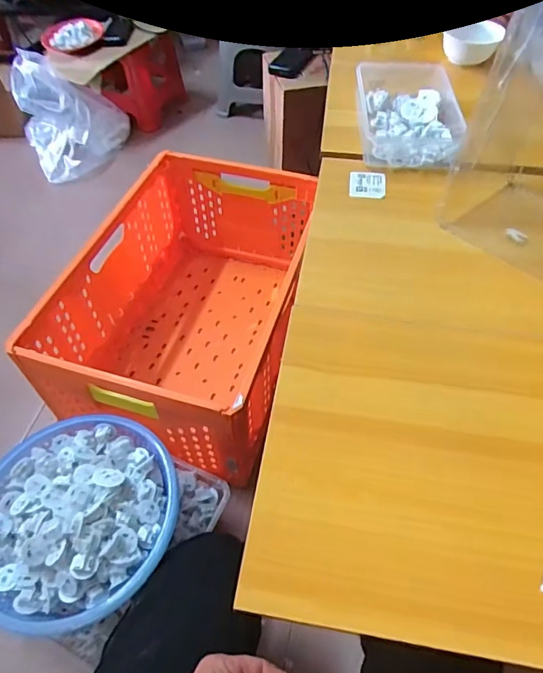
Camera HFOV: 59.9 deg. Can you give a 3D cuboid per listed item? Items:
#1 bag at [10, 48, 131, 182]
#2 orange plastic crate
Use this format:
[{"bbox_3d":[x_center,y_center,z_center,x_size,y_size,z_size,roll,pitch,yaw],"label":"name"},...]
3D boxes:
[{"bbox_3d":[-0.616,-0.692,1.465,0.321,0.302,0.276,-19,55,-14],"label":"bag"},{"bbox_3d":[-0.168,-0.072,0.999,0.351,0.303,0.620,13,54,10],"label":"orange plastic crate"}]

